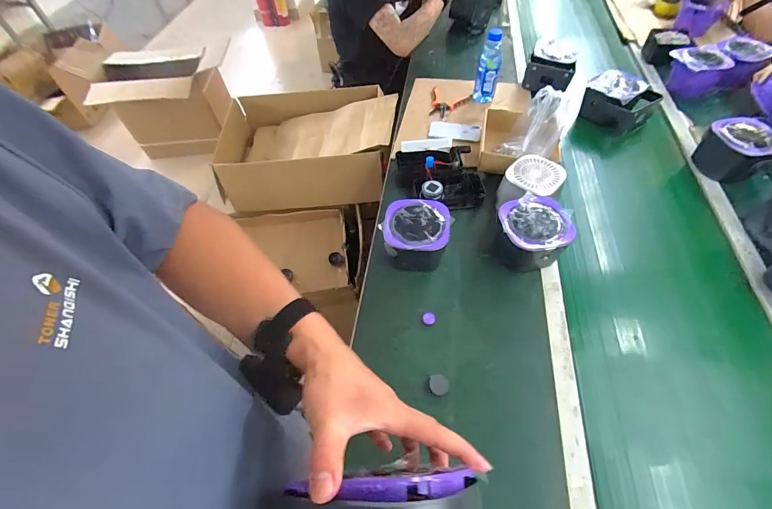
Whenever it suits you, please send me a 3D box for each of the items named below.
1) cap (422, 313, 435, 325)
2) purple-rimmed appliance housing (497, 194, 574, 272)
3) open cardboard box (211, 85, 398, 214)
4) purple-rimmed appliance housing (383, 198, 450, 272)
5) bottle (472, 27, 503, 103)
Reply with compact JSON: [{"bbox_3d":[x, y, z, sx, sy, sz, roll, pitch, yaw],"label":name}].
[{"bbox_3d":[0.090,0.136,0.739,0.026,0.011,0.023,-3,55,2],"label":"cap"},{"bbox_3d":[0.324,-0.040,0.795,0.137,0.118,0.141,-2,55,3],"label":"purple-rimmed appliance housing"},{"bbox_3d":[-0.292,-0.408,1.315,0.645,0.190,0.446,-1,55,3],"label":"open cardboard box"},{"bbox_3d":[0.069,-0.033,0.805,0.143,0.112,0.158,3,55,6],"label":"purple-rimmed appliance housing"},{"bbox_3d":[0.322,-0.588,1.094,0.070,0.192,0.057,12,57,12],"label":"bottle"}]

